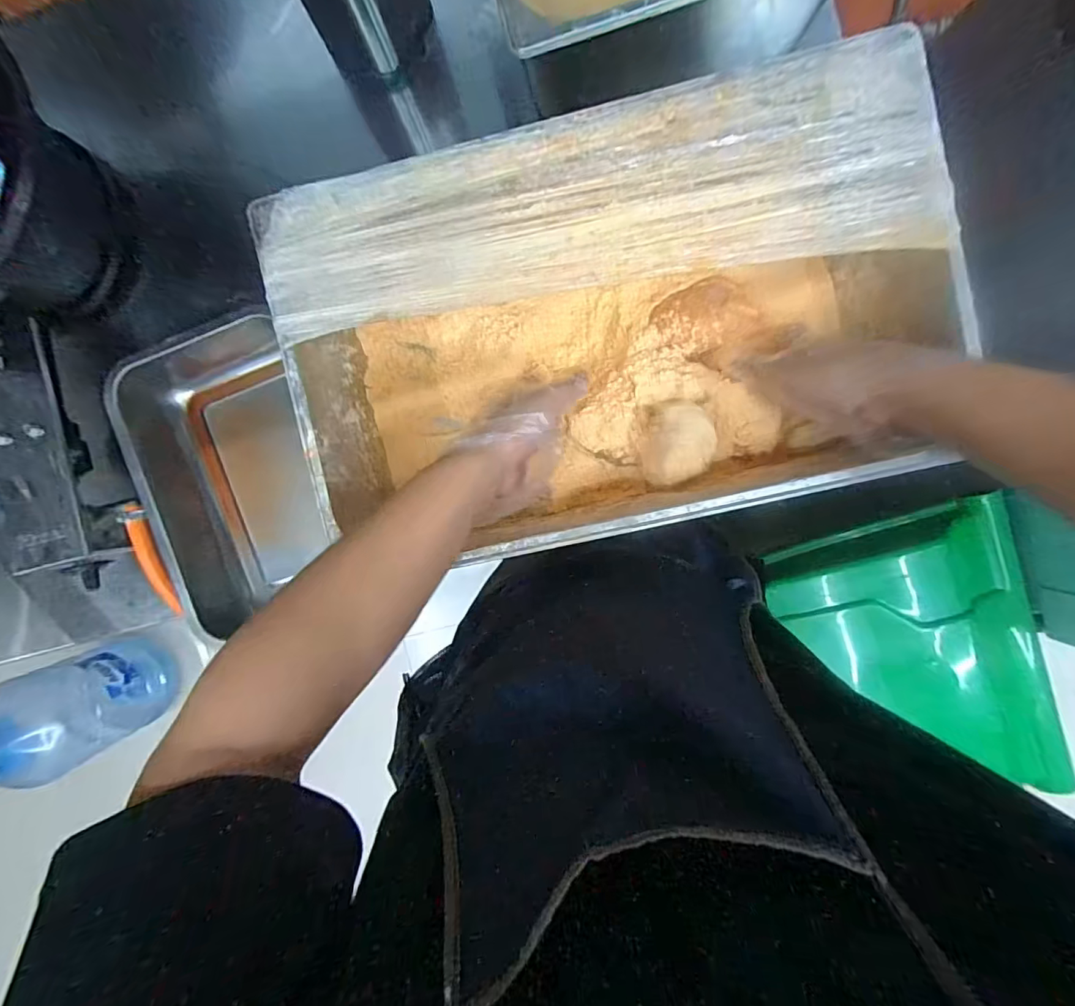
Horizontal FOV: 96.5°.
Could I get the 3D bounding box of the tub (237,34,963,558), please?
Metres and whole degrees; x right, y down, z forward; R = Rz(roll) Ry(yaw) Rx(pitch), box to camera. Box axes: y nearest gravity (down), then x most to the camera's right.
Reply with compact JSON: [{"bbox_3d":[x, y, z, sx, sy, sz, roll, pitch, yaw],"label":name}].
[{"bbox_3d":[0.061,-0.142,0.435,0.507,0.145,0.315,-12,92,4],"label":"tub"}]

